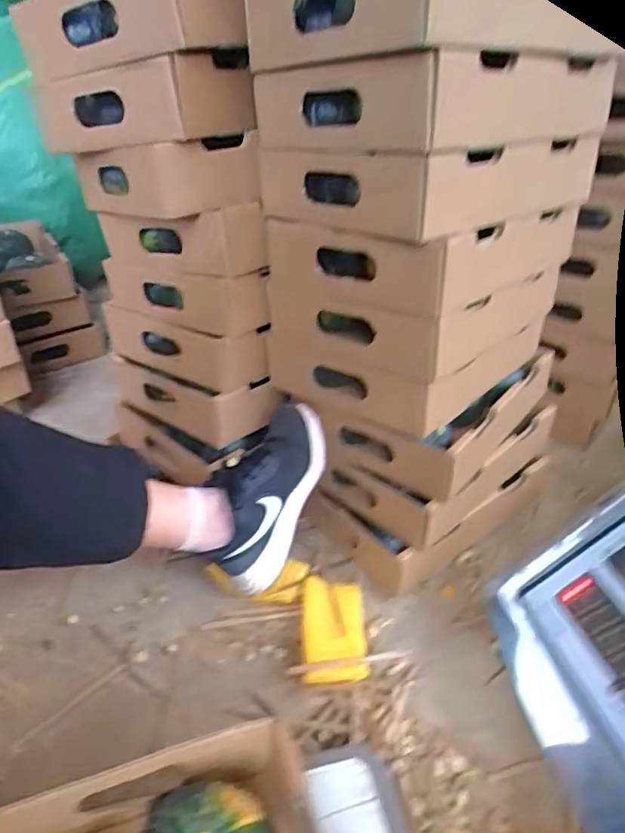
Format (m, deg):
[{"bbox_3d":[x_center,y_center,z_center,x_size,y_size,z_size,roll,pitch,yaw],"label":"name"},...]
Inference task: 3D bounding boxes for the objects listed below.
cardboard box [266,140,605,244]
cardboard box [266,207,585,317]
[{"bbox_3d":[0.125,-0.262,0.613,0.224,0.071,0.287,31,45,33],"label":"cardboard box"},{"bbox_3d":[0.131,-0.206,0.658,0.220,0.073,0.295,31,45,33],"label":"cardboard box"}]

